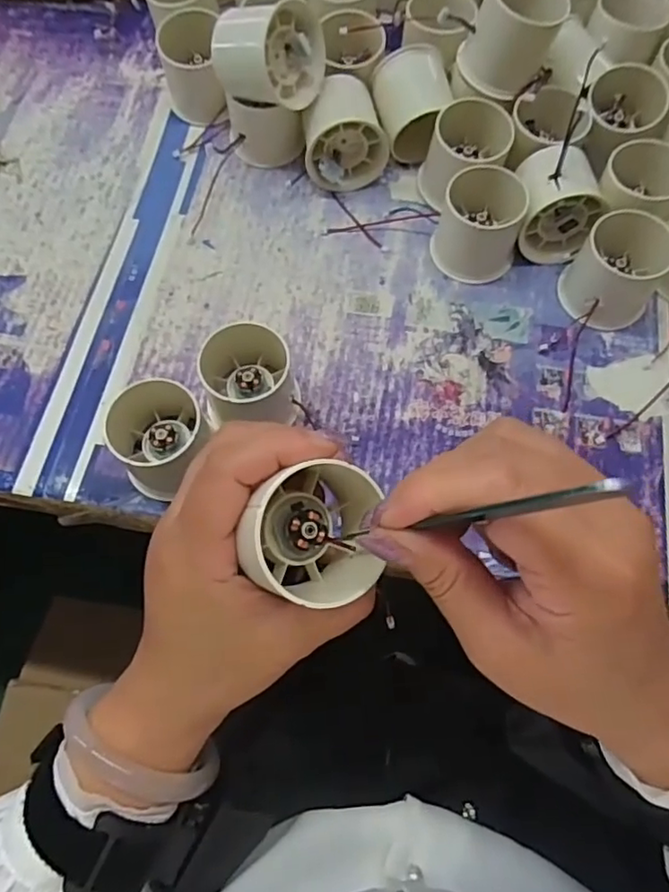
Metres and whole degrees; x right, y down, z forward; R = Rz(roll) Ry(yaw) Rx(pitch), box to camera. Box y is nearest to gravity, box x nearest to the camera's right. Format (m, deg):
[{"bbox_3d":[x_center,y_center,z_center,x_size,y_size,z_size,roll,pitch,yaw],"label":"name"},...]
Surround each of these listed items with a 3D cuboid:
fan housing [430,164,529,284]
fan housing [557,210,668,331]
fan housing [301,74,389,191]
[{"bbox_3d":[0.095,-0.148,0.389,0.054,0.045,0.062,14,69,6],"label":"fan housing"},{"bbox_3d":[0.180,-0.112,0.376,0.055,0.044,0.069,33,72,13],"label":"fan housing"},{"bbox_3d":[0.006,-0.215,0.410,0.055,0.046,0.053,-10,68,-3],"label":"fan housing"}]

